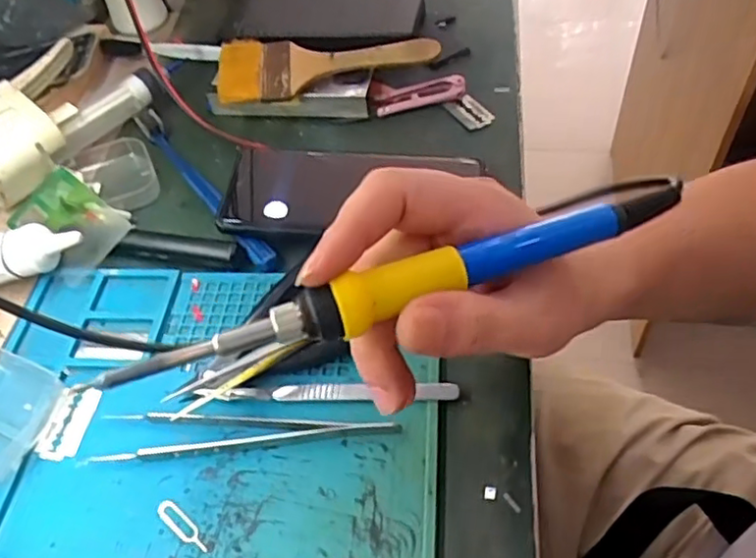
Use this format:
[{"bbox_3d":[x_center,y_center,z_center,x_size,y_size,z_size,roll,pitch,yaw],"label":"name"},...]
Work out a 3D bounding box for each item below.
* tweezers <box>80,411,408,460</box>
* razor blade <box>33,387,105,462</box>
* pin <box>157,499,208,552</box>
[{"bbox_3d":[-0.066,0.077,0.323,0.151,0.011,0.024,-1,51,3],"label":"tweezers"},{"bbox_3d":[-0.162,0.075,0.338,0.023,0.004,0.040,4,54,10],"label":"razor blade"},{"bbox_3d":[-0.091,0.115,0.300,0.033,0.004,0.008,32,67,25],"label":"pin"}]

